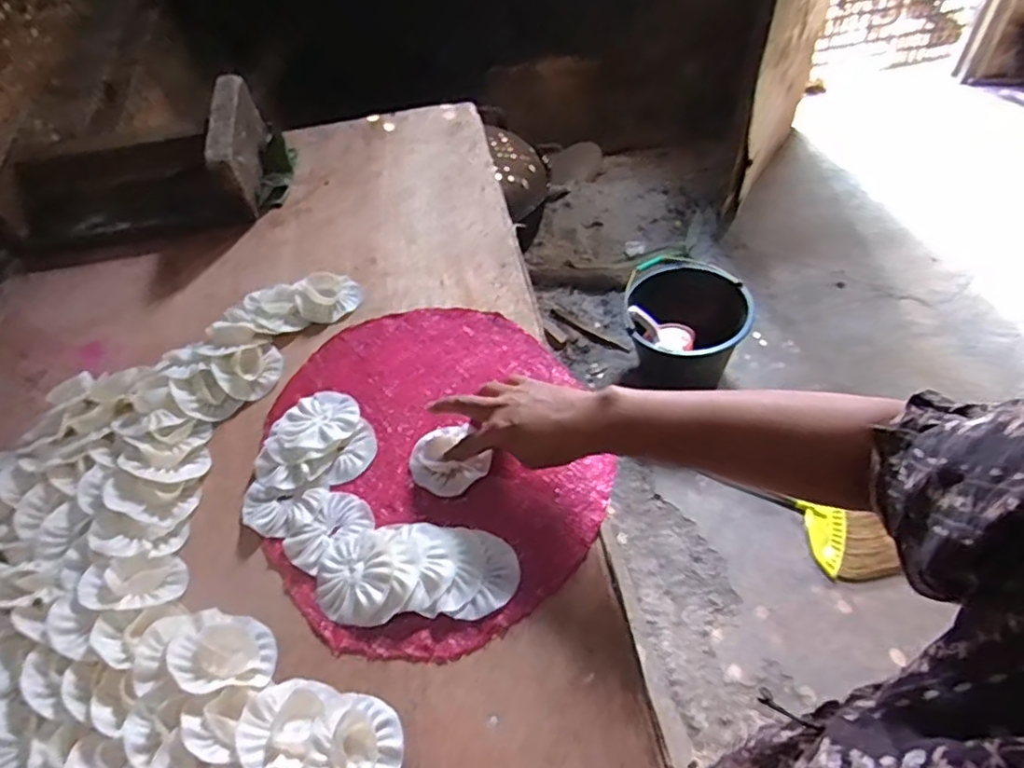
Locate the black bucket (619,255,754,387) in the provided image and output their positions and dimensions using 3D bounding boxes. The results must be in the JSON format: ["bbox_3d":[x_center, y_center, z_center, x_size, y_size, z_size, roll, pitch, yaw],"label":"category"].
[{"bbox_3d":[0.459,-0.167,1.732,0.300,0.221,0.328,-2,53,3],"label":"black bucket"}]

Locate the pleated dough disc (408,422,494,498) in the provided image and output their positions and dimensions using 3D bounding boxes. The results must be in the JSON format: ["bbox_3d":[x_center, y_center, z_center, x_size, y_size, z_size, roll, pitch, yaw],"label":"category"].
[{"bbox_3d":[-0.061,0.071,0.602,0.067,0.019,0.071,-29,57,-18],"label":"pleated dough disc"}]

